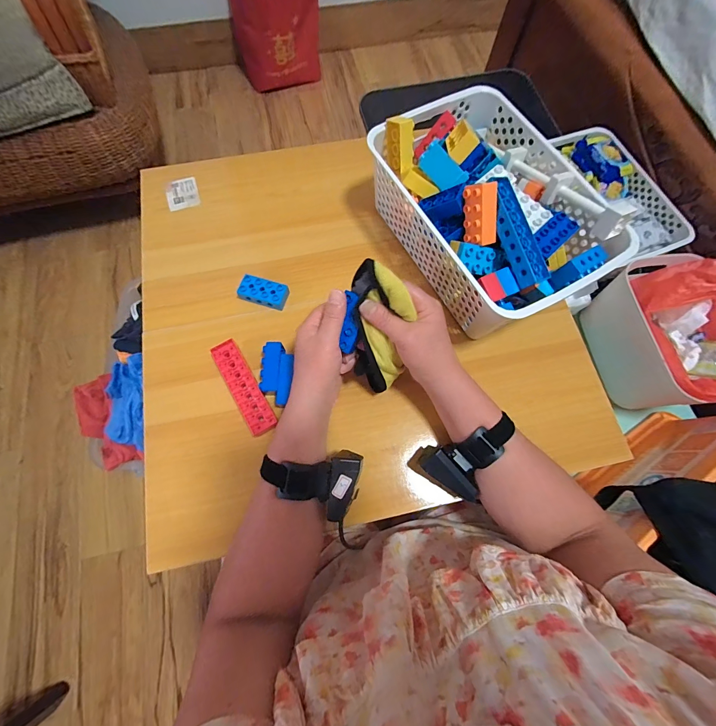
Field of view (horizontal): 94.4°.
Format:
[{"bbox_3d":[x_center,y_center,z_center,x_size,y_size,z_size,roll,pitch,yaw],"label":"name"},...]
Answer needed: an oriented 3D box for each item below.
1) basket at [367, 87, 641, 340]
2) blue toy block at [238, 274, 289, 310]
[{"bbox_3d":[0.163,-0.199,0.432,0.204,0.113,0.310,-29,75,-10],"label":"basket"},{"bbox_3d":[-0.130,-0.098,0.460,0.065,0.019,0.032,15,72,3],"label":"blue toy block"}]

